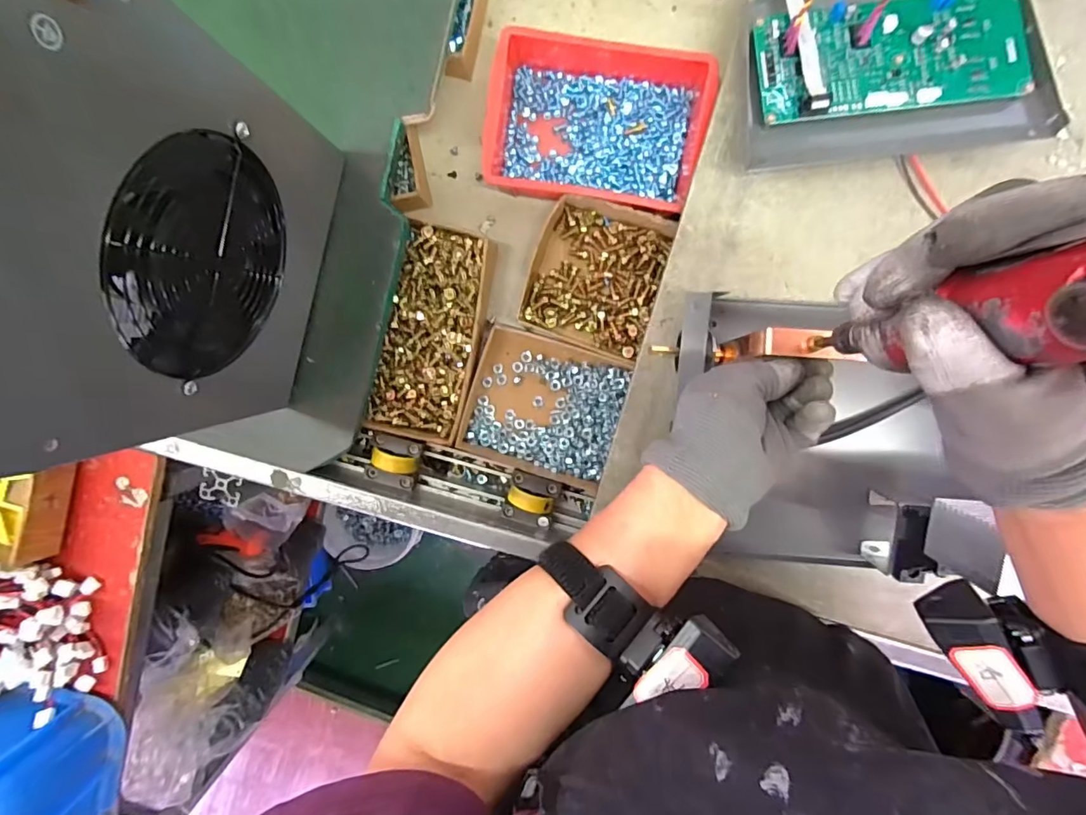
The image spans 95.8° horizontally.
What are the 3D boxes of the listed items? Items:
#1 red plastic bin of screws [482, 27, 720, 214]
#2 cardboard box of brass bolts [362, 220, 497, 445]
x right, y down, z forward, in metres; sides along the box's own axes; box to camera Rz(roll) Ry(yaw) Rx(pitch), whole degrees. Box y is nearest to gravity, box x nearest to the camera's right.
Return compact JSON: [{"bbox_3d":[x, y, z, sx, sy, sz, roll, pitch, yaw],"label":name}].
[{"bbox_3d":[0.050,-0.273,0.464,0.195,0.051,0.150,8,99,1],"label":"red plastic bin of screws"},{"bbox_3d":[-0.113,-0.074,0.510,0.096,0.054,0.209,14,99,0],"label":"cardboard box of brass bolts"}]

